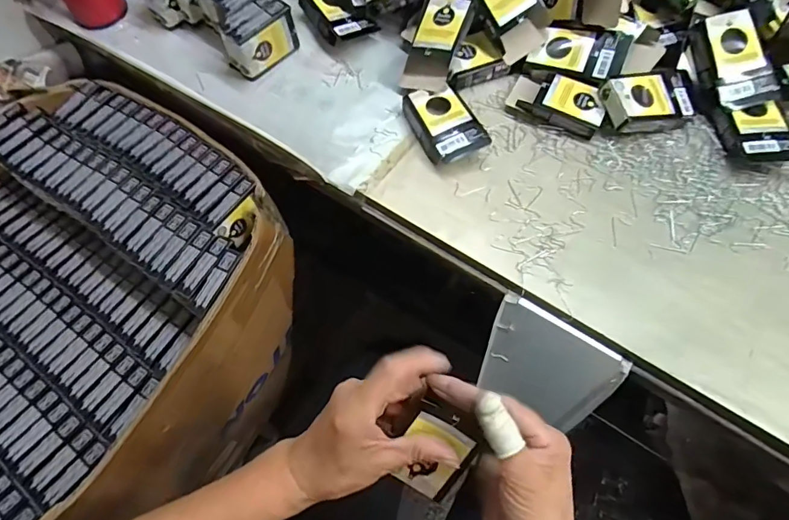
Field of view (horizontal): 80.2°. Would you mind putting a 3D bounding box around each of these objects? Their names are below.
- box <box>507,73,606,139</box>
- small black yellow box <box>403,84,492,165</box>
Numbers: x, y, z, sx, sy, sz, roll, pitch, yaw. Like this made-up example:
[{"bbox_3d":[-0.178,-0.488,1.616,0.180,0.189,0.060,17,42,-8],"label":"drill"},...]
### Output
[{"bbox_3d":[0.170,-0.165,0.489,0.097,0.027,0.048,26,68,14],"label":"box"},{"bbox_3d":[0.052,-0.141,0.488,0.058,0.022,0.091,-23,66,-8],"label":"small black yellow box"}]

